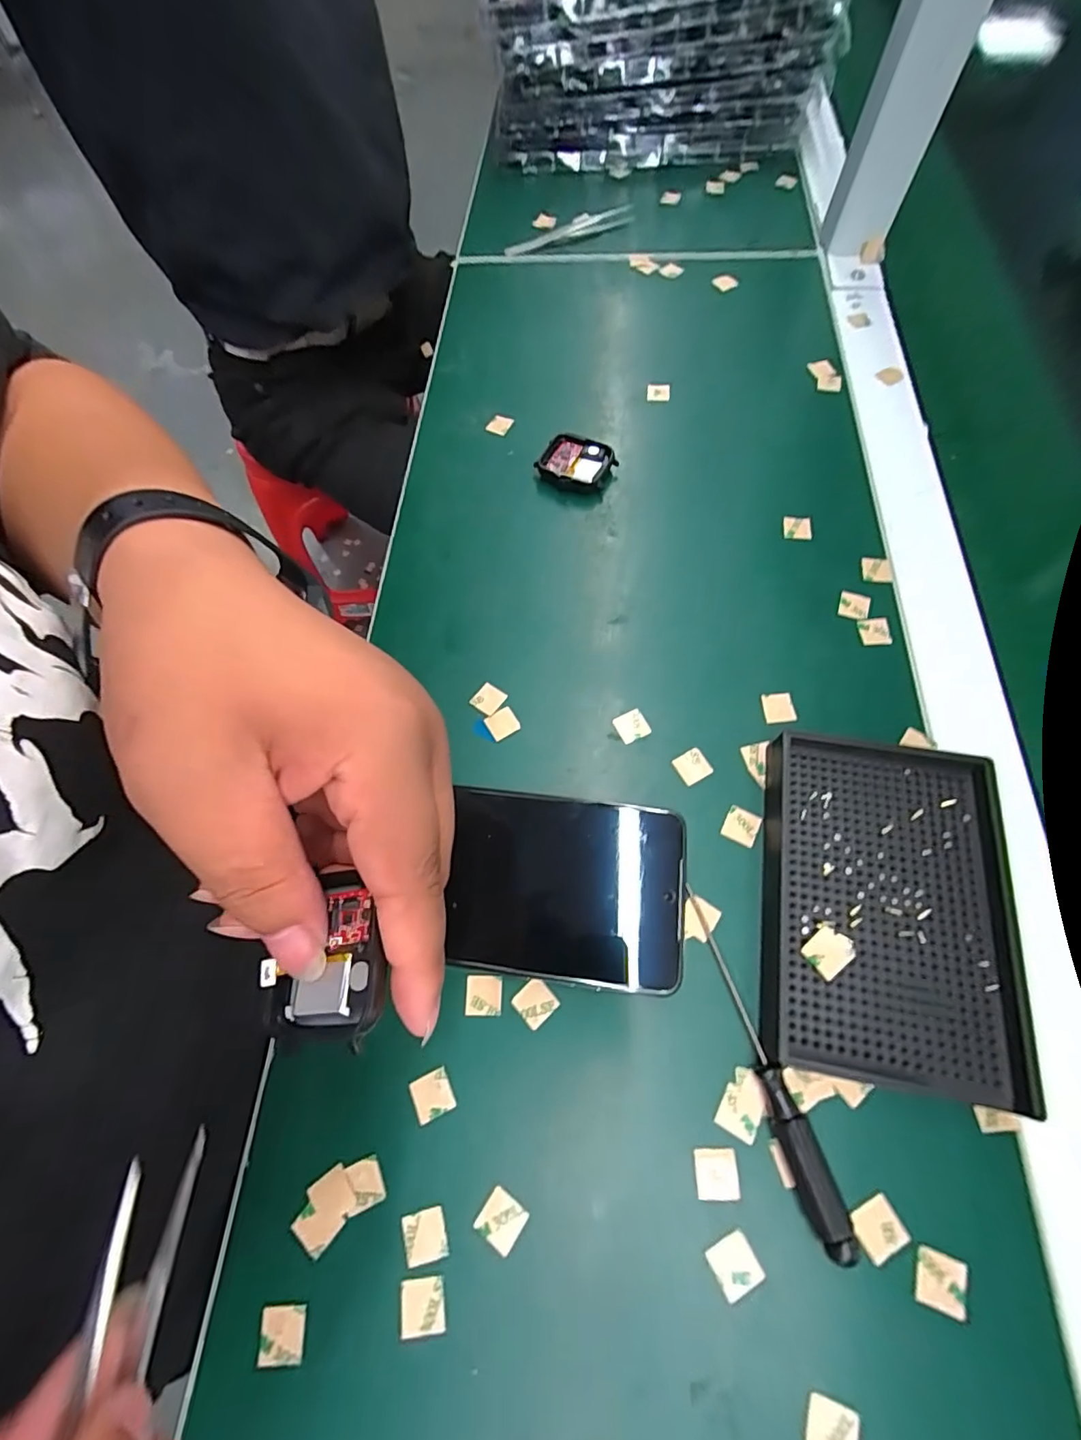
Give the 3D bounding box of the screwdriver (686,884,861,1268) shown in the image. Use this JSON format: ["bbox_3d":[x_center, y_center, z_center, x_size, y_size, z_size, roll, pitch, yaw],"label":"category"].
[{"bbox_3d":[0.087,0.132,0.212,0.013,0.014,0.126,-17,67,-4],"label":"screwdriver"}]

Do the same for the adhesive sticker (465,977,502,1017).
[{"bbox_3d":[-0.025,0.119,0.230,0.015,0.004,0.015,1,67,3],"label":"adhesive sticker"}]

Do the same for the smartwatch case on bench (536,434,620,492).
[{"bbox_3d":[0.024,-0.166,0.349,0.046,0.014,0.037,22,70,12],"label":"smartwatch case on bench"}]

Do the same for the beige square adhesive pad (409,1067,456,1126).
[{"bbox_3d":[-0.044,0.154,0.219,0.016,0.004,0.016,-24,69,-11],"label":"beige square adhesive pad"}]

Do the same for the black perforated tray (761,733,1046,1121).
[{"bbox_3d":[0.148,0.078,0.228,0.095,0.022,0.134,10,68,7],"label":"black perforated tray"}]

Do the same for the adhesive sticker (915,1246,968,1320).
[{"bbox_3d":[0.141,0.198,0.187,0.016,0.004,0.016,17,65,9],"label":"adhesive sticker"}]

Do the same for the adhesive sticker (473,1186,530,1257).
[{"bbox_3d":[-0.015,0.189,0.201,0.016,0.004,0.016,33,73,16],"label":"adhesive sticker"}]

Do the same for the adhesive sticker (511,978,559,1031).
[{"bbox_3d":[-0.002,0.122,0.230,0.016,0.004,0.016,-42,72,-11],"label":"adhesive sticker"}]

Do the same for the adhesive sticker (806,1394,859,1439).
[{"bbox_3d":[0.095,0.233,0.173,0.016,0.004,0.016,7,64,10],"label":"adhesive sticker"}]

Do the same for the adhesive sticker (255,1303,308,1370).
[{"bbox_3d":[-0.093,0.223,0.193,0.016,0.004,0.016,-3,61,-3],"label":"adhesive sticker"}]

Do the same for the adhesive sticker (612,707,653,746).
[{"bbox_3d":[0.048,0.002,0.277,0.016,0.004,0.015,-24,68,-7],"label":"adhesive sticker"}]

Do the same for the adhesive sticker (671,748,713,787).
[{"bbox_3d":[0.076,0.023,0.267,0.015,0.004,0.015,-31,74,-8],"label":"adhesive sticker"}]

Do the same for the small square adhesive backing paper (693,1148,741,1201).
[{"bbox_3d":[0.067,0.172,0.201,0.016,0.004,0.015,-2,67,2],"label":"small square adhesive backing paper"}]

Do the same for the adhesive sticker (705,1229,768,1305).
[{"bbox_3d":[0.070,0.196,0.191,0.016,0.004,0.016,-27,68,-8],"label":"adhesive sticker"}]

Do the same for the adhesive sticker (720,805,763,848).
[{"bbox_3d":[0.096,0.051,0.255,0.015,0.004,0.016,26,73,10],"label":"adhesive sticker"}]

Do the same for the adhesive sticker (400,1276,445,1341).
[{"bbox_3d":[-0.043,0.213,0.193,0.016,0.004,0.016,-10,62,1],"label":"adhesive sticker"}]

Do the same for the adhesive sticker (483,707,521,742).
[{"bbox_3d":[-0.020,0.001,0.281,0.016,0.004,0.015,-30,68,-10],"label":"adhesive sticker"}]

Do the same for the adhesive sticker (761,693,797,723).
[{"bbox_3d":[0.124,-0.006,0.278,0.015,0.004,0.017,-2,67,2],"label":"adhesive sticker"}]

